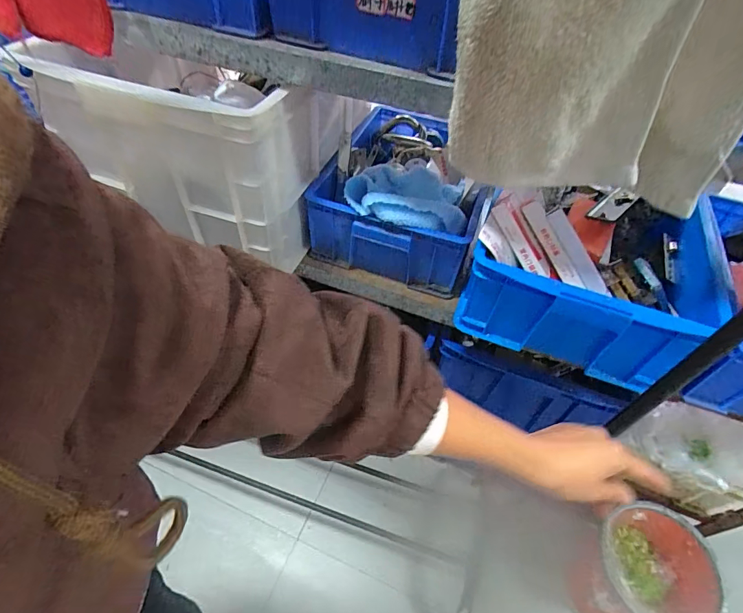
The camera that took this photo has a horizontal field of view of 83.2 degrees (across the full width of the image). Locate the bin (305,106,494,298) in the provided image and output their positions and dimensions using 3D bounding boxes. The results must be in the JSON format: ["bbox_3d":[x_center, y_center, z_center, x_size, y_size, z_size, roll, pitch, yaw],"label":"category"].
[{"bbox_3d":[0.074,-0.244,0.836,0.297,0.176,0.369,16,52,10],"label":"bin"}]

